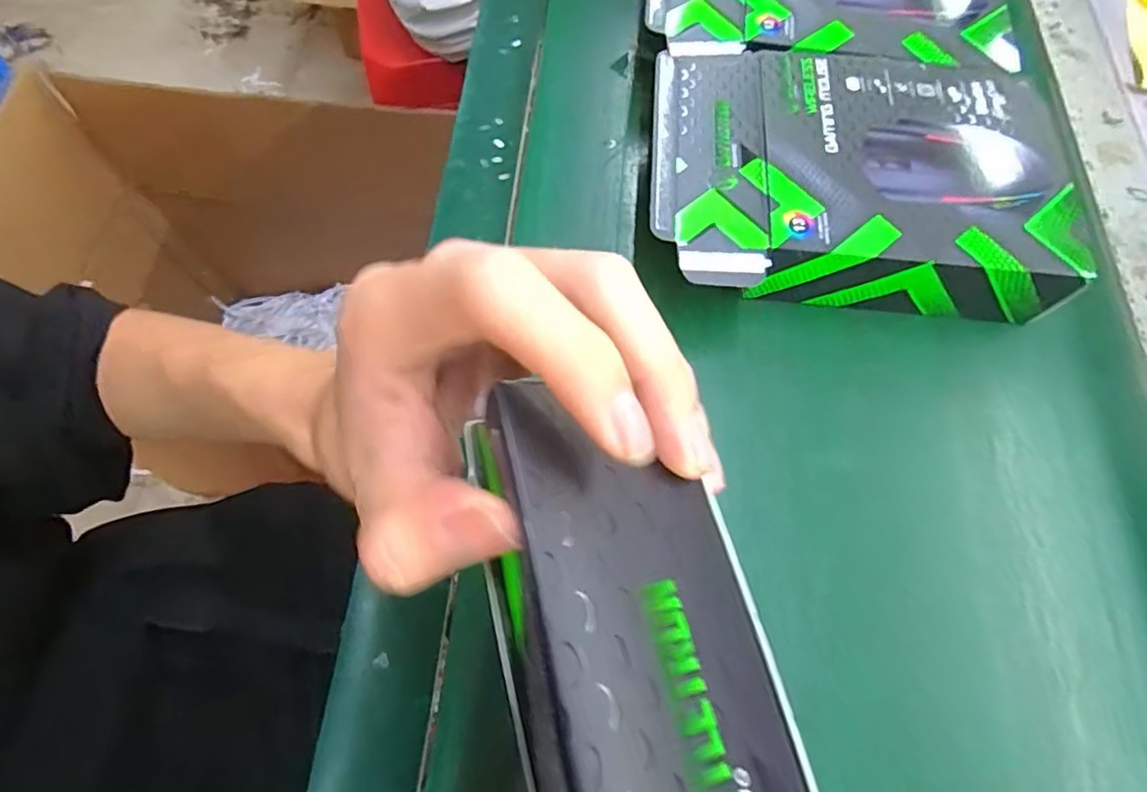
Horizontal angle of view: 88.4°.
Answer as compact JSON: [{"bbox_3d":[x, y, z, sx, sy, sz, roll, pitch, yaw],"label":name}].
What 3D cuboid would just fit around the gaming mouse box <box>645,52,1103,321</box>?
[{"bbox_3d":[0.170,-0.137,0.378,0.249,0.057,0.181,0,68,-1],"label":"gaming mouse box"}]

